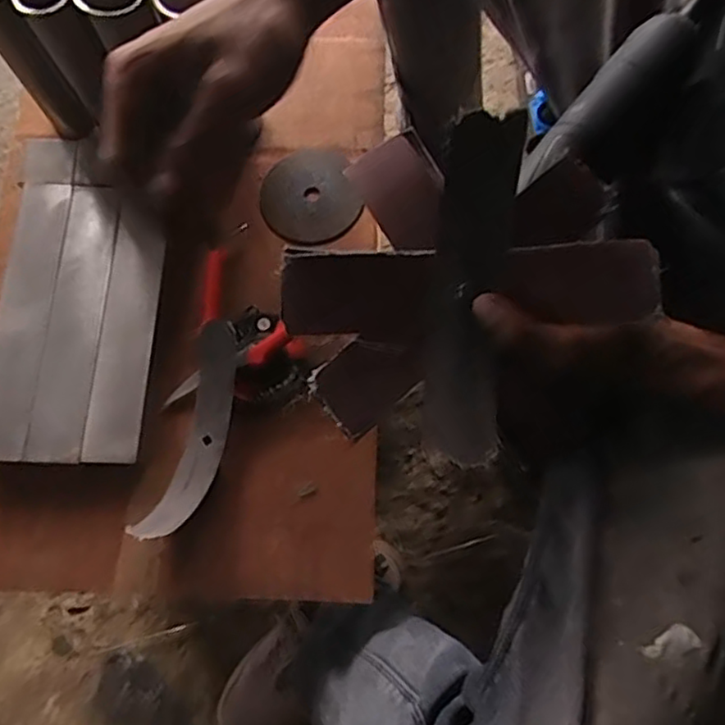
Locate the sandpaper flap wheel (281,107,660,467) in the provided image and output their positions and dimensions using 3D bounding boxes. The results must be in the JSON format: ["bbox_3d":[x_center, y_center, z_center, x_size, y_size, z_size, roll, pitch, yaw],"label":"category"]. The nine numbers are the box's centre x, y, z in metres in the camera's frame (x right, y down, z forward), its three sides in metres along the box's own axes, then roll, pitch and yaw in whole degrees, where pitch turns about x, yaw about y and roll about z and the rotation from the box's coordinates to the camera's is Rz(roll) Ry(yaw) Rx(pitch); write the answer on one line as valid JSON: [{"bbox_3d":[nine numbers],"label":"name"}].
[{"bbox_3d":[0.052,-0.052,0.388,0.198,0.030,0.171,-39,76,-10],"label":"sandpaper flap wheel"}]

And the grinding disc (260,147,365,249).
[{"bbox_3d":[-0.053,-0.163,0.650,0.094,0.012,0.098,0,74,1],"label":"grinding disc"}]

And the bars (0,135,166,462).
[{"bbox_3d":[-0.265,-0.070,0.613,0.145,0.022,0.316,1,74,1],"label":"bars"}]

